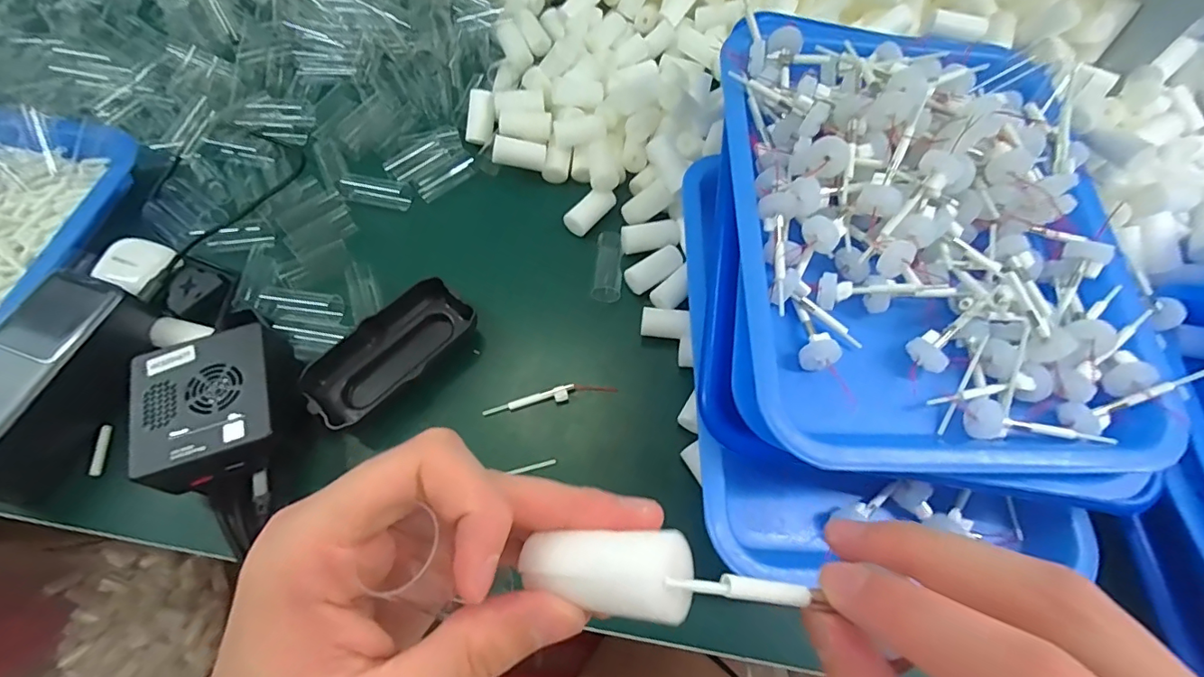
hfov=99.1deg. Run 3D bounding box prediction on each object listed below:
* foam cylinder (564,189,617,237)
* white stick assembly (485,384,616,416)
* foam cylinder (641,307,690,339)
[{"bbox_3d":[-0.010,-0.098,0.398,0.019,0.021,0.042,39,69,16],"label":"foam cylinder"},{"bbox_3d":[-0.034,0.039,0.341,0.087,0.012,0.010,-12,65,-7],"label":"white stick assembly"},{"bbox_3d":[0.043,-0.008,0.356,0.032,0.020,0.019,11,64,4],"label":"foam cylinder"}]

